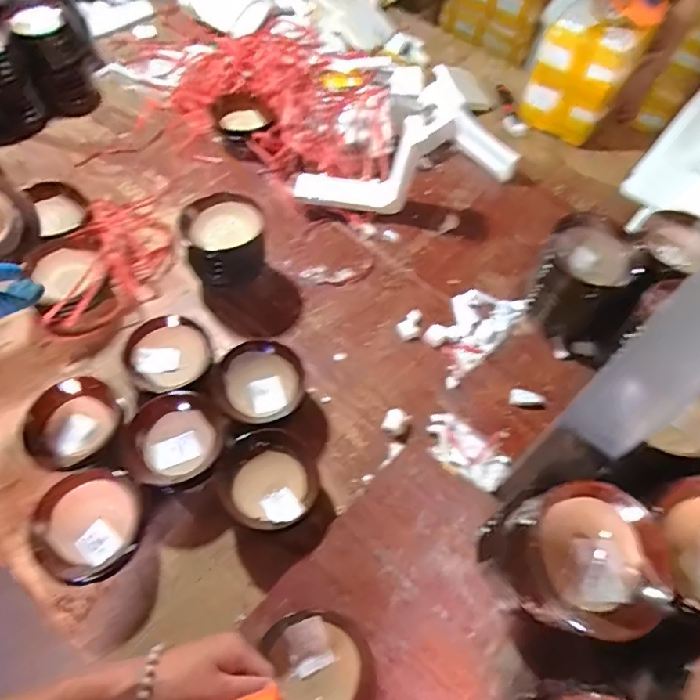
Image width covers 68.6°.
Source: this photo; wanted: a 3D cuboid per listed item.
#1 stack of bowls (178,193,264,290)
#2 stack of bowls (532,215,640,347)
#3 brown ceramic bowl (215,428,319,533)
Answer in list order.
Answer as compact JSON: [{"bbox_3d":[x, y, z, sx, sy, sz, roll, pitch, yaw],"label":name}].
[{"bbox_3d":[-0.258,-0.226,1.058,0.164,0.124,0.144,-15,61,-11],"label":"stack of bowls"},{"bbox_3d":[0.441,-0.132,1.006,0.154,0.222,0.138,41,66,20],"label":"stack of bowls"},{"bbox_3d":[-0.134,0.223,0.855,0.151,0.070,0.158,1,59,-1],"label":"brown ceramic bowl"}]

